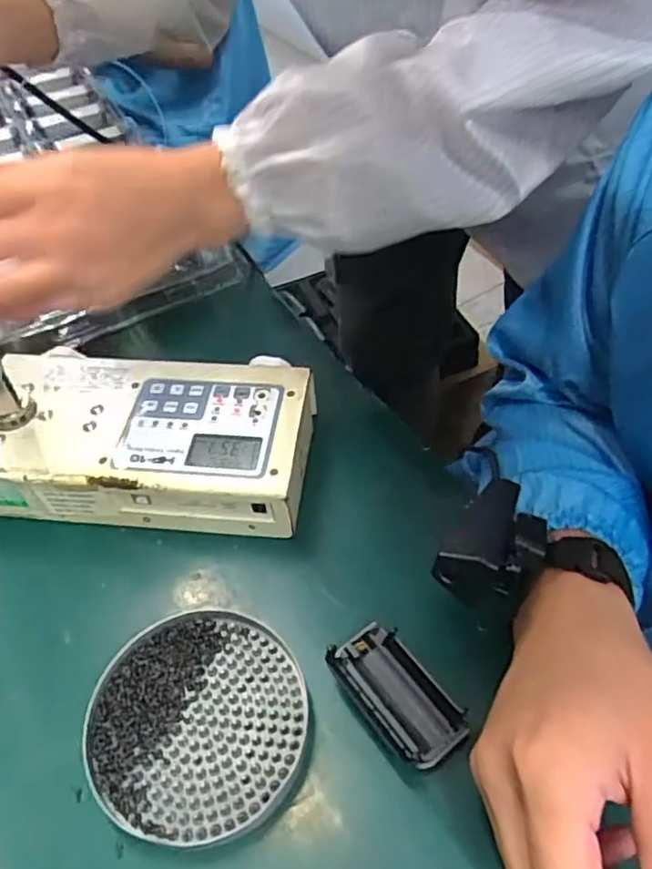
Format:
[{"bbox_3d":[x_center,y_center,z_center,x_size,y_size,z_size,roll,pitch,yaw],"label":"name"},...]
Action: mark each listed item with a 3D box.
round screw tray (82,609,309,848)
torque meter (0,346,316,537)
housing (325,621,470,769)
[{"bbox_3d":[-0.067,0.152,0.342,0.109,0.021,0.109,-3,52,4],"label":"round screw tray"},{"bbox_3d":[-0.127,-0.017,0.423,0.232,0.104,0.123,4,55,6],"label":"torque meter"},{"bbox_3d":[0.037,0.140,0.351,0.040,0.025,0.082,-36,57,-21],"label":"housing"}]

